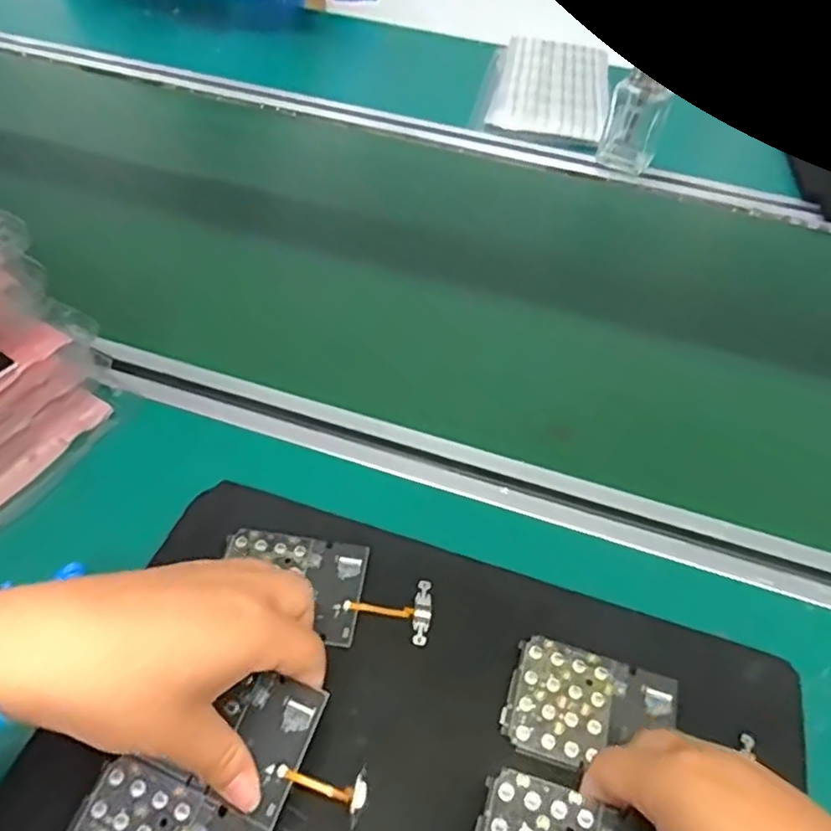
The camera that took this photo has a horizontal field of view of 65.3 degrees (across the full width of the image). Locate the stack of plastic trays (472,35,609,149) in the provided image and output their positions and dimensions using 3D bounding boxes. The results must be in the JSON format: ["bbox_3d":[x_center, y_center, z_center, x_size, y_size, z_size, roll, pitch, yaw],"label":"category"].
[{"bbox_3d":[0.164,-0.417,0.829,0.153,0.033,0.278,12,49,5],"label":"stack of plastic trays"}]

